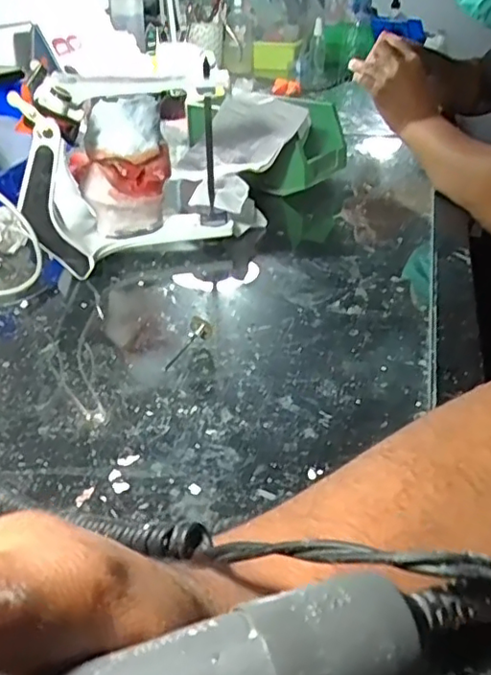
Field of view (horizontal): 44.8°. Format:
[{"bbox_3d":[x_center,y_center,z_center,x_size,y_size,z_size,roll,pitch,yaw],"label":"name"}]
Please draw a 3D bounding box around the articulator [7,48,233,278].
[{"bbox_3d":[-0.096,-0.144,0.519,0.163,0.154,0.150,-5,33,-8],"label":"articulator"}]

